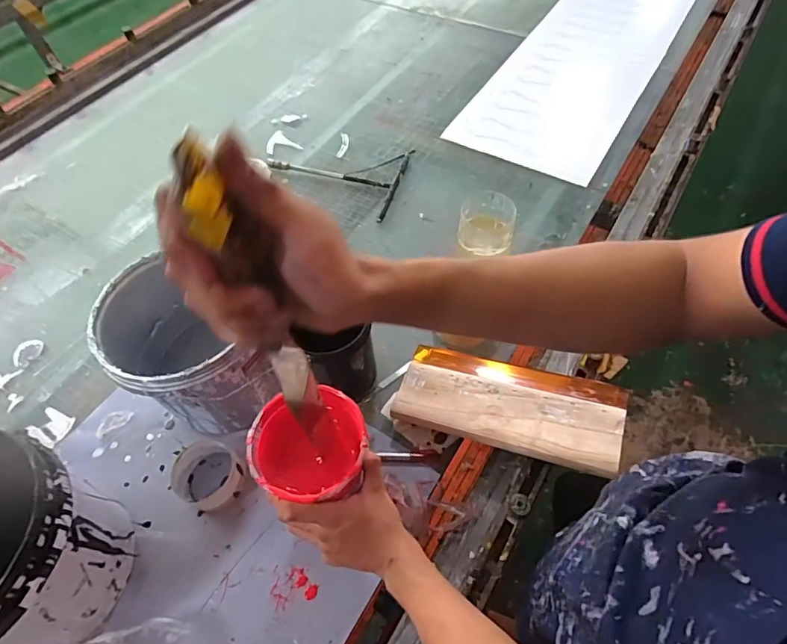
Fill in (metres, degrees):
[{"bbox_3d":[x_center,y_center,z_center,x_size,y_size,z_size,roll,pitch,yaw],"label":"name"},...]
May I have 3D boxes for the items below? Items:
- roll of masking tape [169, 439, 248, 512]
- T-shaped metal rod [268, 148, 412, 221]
[{"bbox_3d":[-0.246,0.203,0.635,0.098,0.032,0.081,27,60,20],"label":"roll of masking tape"},{"bbox_3d":[-0.126,-0.308,0.983,0.290,0.014,0.210,13,56,11],"label":"T-shaped metal rod"}]

